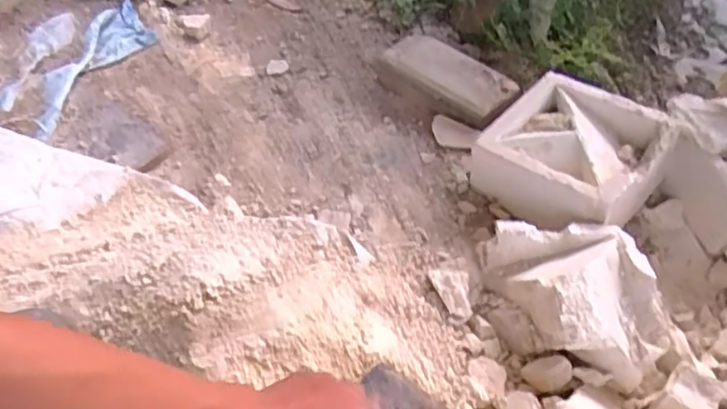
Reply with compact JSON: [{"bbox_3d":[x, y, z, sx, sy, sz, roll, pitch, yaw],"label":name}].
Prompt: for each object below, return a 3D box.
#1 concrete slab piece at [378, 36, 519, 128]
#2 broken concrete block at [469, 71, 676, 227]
[{"bbox_3d":[0.132,-0.194,1.055,0.219,0.058,0.108,32,54,23],"label":"concrete slab piece"},{"bbox_3d":[0.280,-0.057,0.906,0.209,0.117,0.216,36,56,25],"label":"broken concrete block"}]

